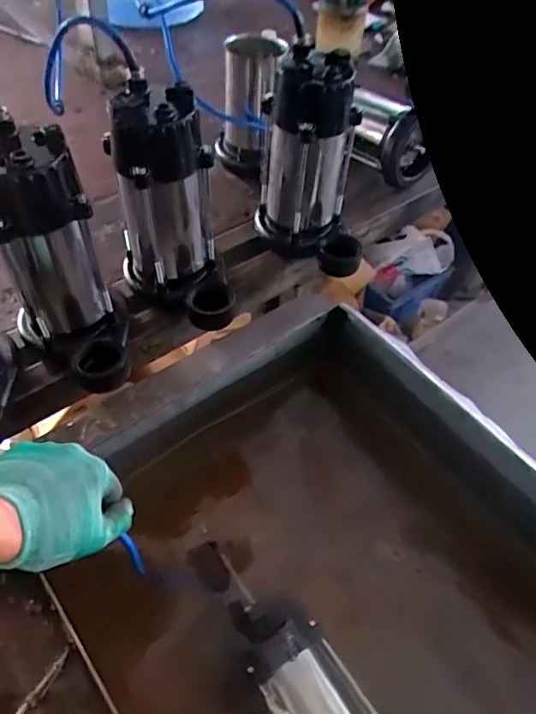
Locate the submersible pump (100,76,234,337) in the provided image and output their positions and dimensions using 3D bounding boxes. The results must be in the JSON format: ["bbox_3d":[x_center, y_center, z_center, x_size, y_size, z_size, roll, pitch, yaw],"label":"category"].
[{"bbox_3d":[-0.098,-0.150,0.596,0.104,0.228,0.134,-22,55,-20],"label":"submersible pump"}]

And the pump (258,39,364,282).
[{"bbox_3d":[0.057,-0.225,0.666,0.117,0.231,0.133,-10,52,-12],"label":"pump"}]

